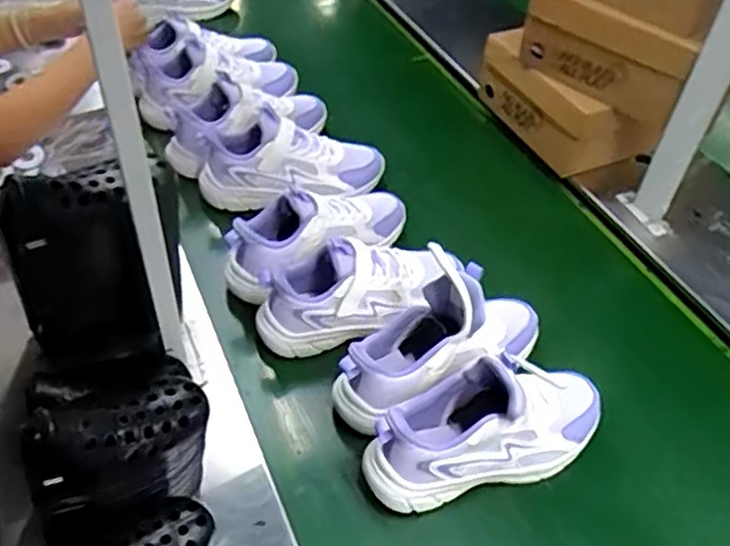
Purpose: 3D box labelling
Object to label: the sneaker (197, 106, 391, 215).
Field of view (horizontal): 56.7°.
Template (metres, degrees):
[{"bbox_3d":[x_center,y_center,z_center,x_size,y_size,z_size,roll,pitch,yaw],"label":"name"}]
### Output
[{"bbox_3d":[-0.097,-0.156,0.953,0.248,0.118,0.081,4,47,-2],"label":"sneaker"}]

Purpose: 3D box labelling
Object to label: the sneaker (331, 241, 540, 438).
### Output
[{"bbox_3d":[0.086,0.058,0.714,0.249,0.134,0.091,-24,54,-25],"label":"sneaker"}]

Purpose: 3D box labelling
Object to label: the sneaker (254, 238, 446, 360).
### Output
[{"bbox_3d":[-0.012,0.014,0.778,0.222,0.112,0.082,-12,49,-16],"label":"sneaker"}]

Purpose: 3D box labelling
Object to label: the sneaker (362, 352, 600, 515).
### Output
[{"bbox_3d":[0.124,0.141,0.652,0.246,0.143,0.083,-10,49,-15],"label":"sneaker"}]

